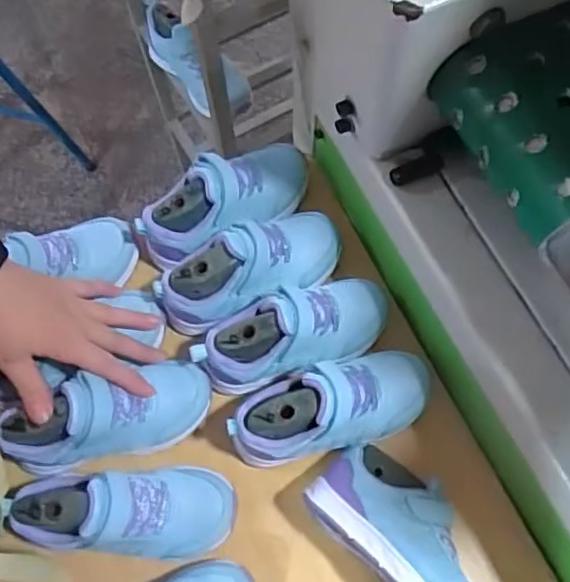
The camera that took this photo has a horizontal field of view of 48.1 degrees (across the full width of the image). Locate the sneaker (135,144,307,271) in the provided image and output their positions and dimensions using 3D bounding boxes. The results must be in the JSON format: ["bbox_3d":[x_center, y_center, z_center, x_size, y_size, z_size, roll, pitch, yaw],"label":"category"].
[{"bbox_3d":[-0.058,-0.092,0.616,0.181,0.066,0.070,-28,71,-9],"label":"sneaker"}]

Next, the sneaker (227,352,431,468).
[{"bbox_3d":[0.039,0.096,0.556,0.181,0.080,0.074,-12,70,-3],"label":"sneaker"}]

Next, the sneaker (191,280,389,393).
[{"bbox_3d":[0.009,0.036,0.572,0.177,0.065,0.065,-19,70,-6],"label":"sneaker"}]

